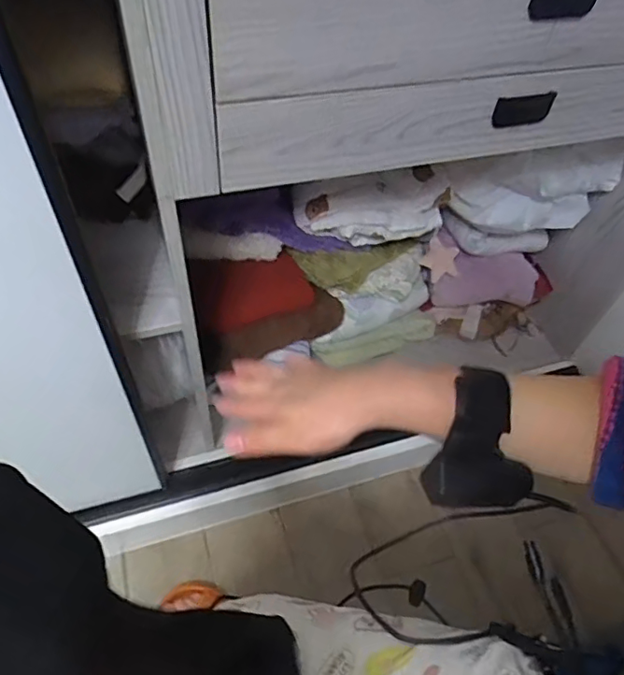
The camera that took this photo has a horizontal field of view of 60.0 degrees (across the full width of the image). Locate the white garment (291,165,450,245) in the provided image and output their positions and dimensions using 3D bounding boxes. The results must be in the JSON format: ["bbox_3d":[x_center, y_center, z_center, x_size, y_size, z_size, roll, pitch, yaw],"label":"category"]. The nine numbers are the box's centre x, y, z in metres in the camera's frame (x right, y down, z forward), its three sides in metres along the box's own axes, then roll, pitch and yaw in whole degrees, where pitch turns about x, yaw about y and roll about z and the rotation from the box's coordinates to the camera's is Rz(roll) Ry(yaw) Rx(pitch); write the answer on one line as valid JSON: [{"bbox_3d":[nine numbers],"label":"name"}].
[{"bbox_3d":[0.099,-0.217,0.909,0.268,0.137,0.075,-8,54,-12],"label":"white garment"}]

